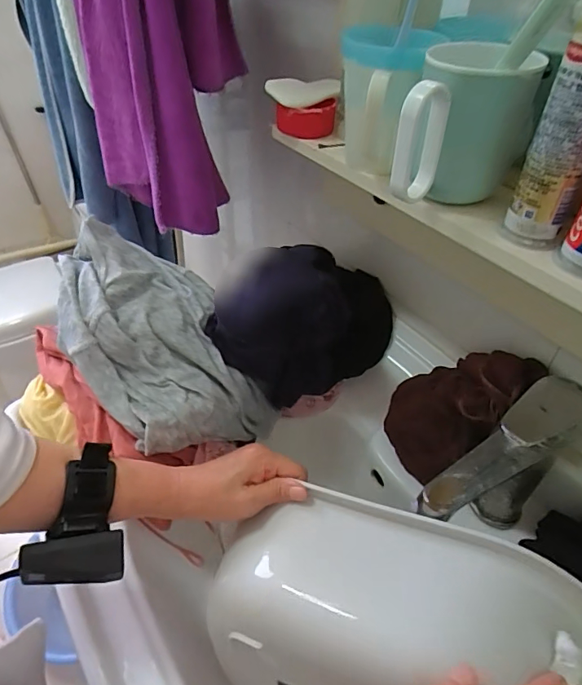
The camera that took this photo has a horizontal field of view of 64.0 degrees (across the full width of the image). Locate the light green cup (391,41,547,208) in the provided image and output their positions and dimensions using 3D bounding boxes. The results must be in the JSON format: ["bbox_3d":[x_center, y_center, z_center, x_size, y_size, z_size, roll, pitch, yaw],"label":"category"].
[{"bbox_3d":[0.134,-0.166,0.354,0.081,0.109,0.108,23,47,22],"label":"light green cup"}]

